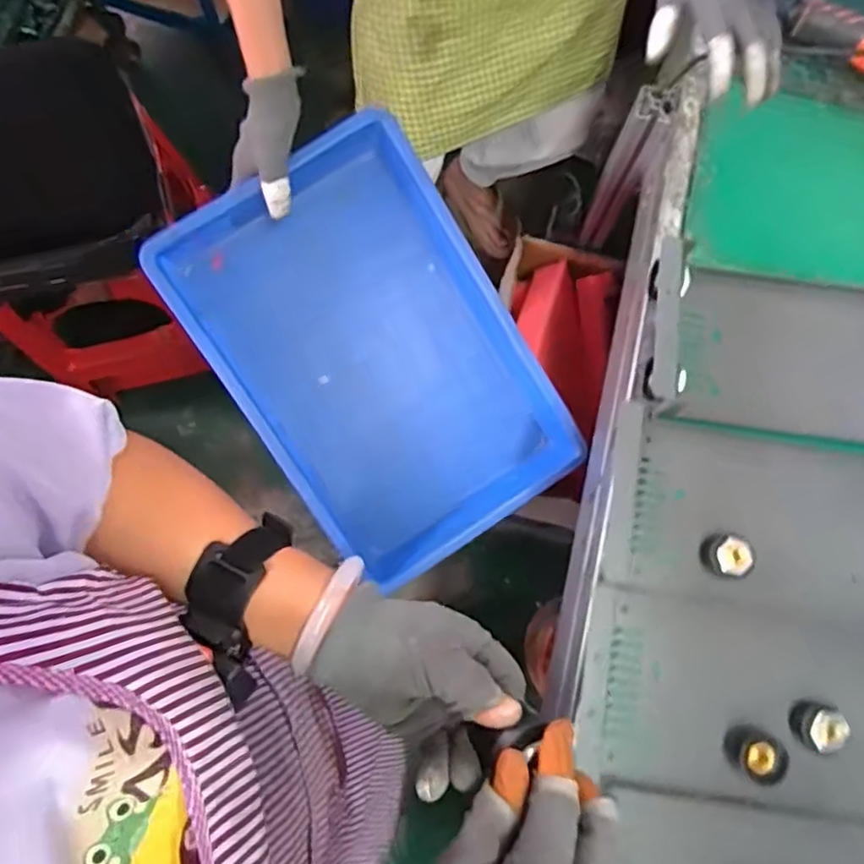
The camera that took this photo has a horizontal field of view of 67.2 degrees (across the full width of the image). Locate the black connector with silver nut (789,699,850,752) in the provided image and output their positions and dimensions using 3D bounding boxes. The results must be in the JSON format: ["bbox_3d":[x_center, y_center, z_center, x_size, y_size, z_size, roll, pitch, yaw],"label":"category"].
[{"bbox_3d":[0.311,0.236,0.520,0.034,0.025,0.034,0,77,-1],"label":"black connector with silver nut"}]

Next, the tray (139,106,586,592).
[{"bbox_3d":[-0.056,-0.083,0.728,0.321,0.091,0.433,-32,102,-7],"label":"tray"}]

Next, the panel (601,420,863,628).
[{"bbox_3d":[0.310,0.060,0.474,0.261,0.203,0.152,12,77,1],"label":"panel"}]

